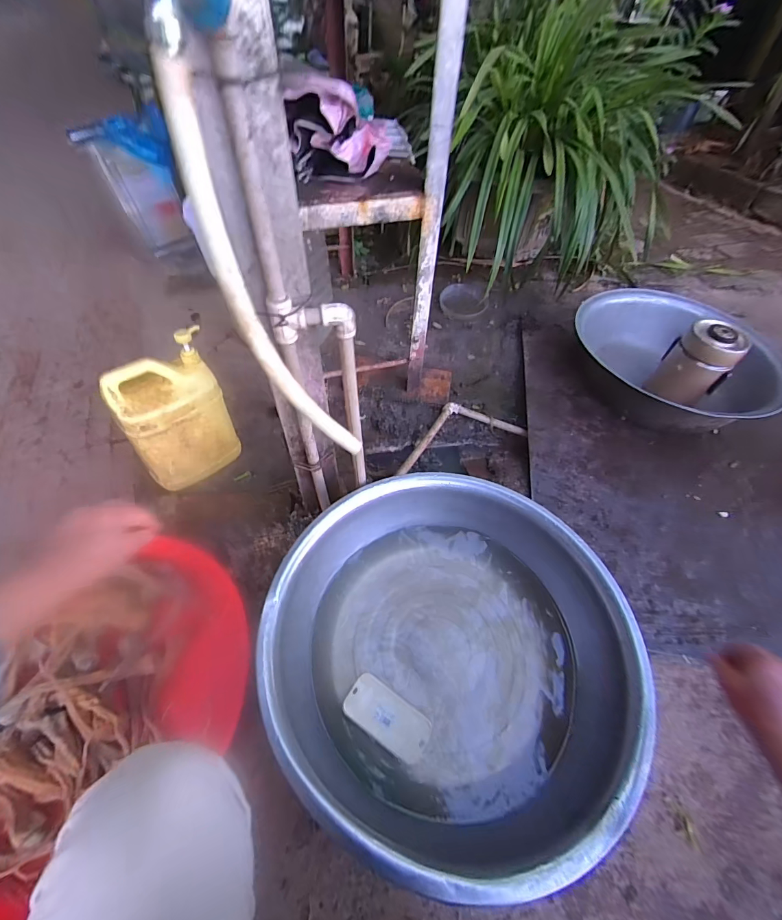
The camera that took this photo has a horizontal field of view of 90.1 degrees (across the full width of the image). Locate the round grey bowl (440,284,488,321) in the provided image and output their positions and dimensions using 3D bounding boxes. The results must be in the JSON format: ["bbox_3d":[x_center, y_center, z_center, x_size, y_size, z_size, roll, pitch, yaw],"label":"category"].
[{"bbox_3d":[0.264,-0.577,1.420,0.166,0.045,0.165,1,52,-2],"label":"round grey bowl"}]

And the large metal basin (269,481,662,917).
[{"bbox_3d":[0.102,0.282,0.629,0.500,0.168,0.524,1,53,-2],"label":"large metal basin"}]

